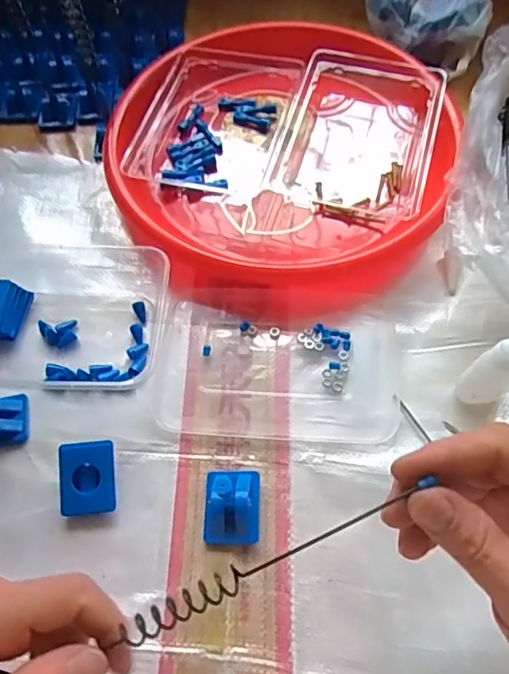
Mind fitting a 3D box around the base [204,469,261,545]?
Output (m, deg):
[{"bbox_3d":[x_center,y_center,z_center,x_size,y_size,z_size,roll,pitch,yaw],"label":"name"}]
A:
[{"bbox_3d":[-0.013,0.105,0.340,0.034,0.020,0.043,0,61,2],"label":"base"}]

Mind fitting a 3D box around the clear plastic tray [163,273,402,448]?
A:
[{"bbox_3d":[0.019,0.011,0.399,0.169,0.007,0.126,4,61,4],"label":"clear plastic tray"}]

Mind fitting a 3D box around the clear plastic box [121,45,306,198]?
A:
[{"bbox_3d":[-0.031,-0.195,0.492,0.117,0.031,0.163,13,63,9],"label":"clear plastic box"}]

